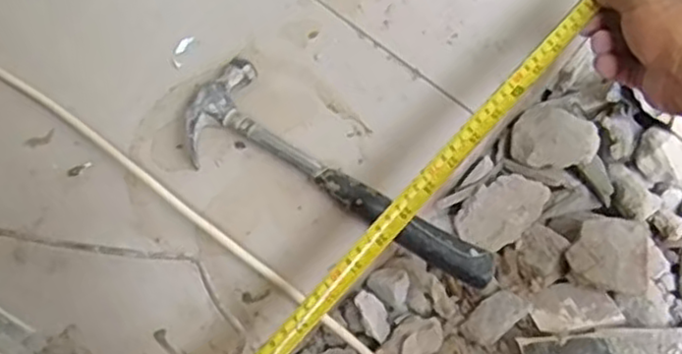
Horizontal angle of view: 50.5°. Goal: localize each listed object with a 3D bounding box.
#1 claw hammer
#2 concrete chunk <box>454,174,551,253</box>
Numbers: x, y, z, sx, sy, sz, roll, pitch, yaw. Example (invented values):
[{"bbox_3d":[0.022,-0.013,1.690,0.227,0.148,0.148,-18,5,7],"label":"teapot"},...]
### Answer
[{"bbox_3d":[-0.008,0.008,0.556,0.268,0.024,0.082,34,68,15],"label":"claw hammer"},{"bbox_3d":[0.141,0.027,0.630,0.082,0.021,0.050,-32,70,-16],"label":"concrete chunk"}]

